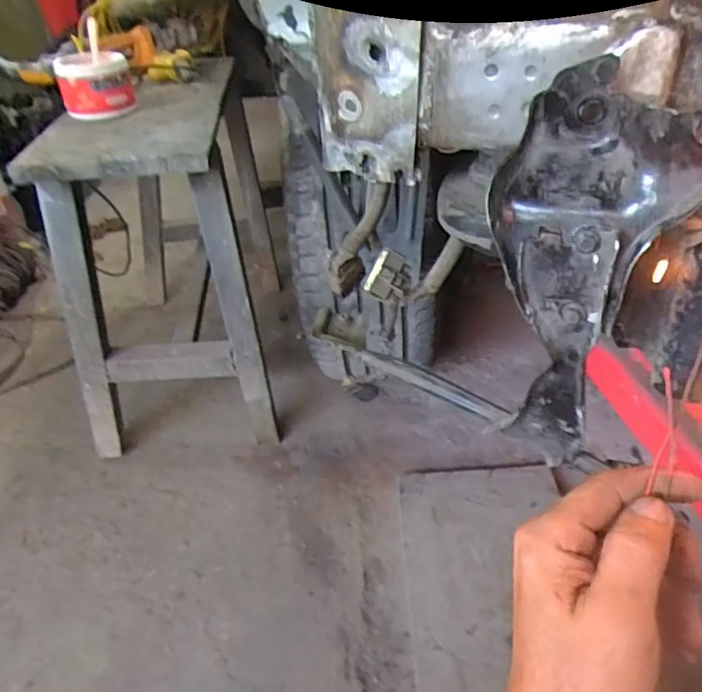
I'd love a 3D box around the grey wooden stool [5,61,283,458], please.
[{"bbox_3d":[-0.352,-0.146,1.084,0.335,0.590,0.436,-4,37,1],"label":"grey wooden stool"}]

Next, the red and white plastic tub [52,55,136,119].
[{"bbox_3d":[-0.433,-0.443,0.939,0.114,0.091,0.142,-17,38,-15],"label":"red and white plastic tub"}]

